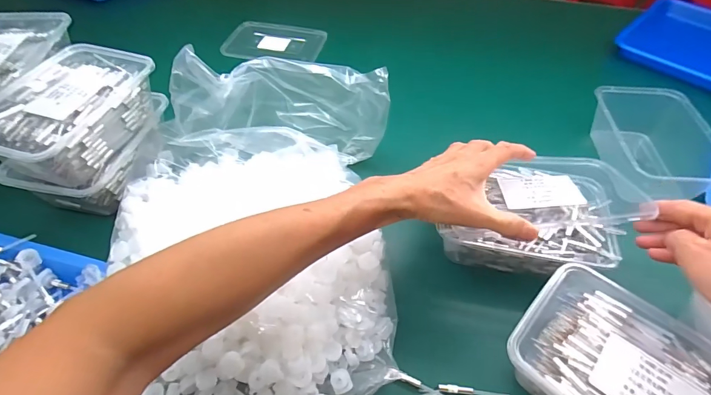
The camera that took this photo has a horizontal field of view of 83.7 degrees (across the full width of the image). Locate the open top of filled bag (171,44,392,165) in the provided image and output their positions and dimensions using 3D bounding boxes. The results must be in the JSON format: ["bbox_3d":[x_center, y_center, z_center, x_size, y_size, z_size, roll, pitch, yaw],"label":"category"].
[{"bbox_3d":[-0.090,-0.110,0.472,0.256,0.107,0.064,4,51,2],"label":"open top of filled bag"}]

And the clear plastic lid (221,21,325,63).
[{"bbox_3d":[-0.144,-0.275,0.705,0.168,0.016,0.105,11,51,8],"label":"clear plastic lid"}]

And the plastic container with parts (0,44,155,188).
[{"bbox_3d":[-0.312,-0.088,0.433,0.120,0.065,0.170,16,52,12],"label":"plastic container with parts"}]

